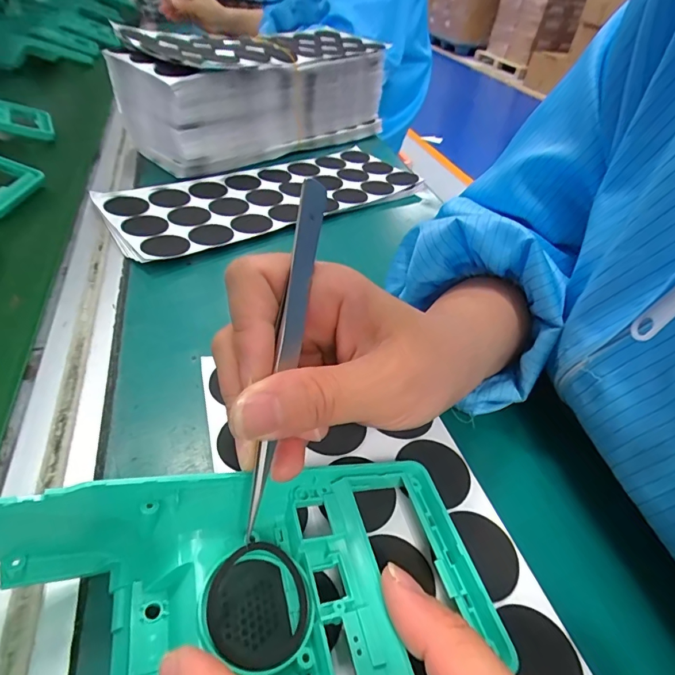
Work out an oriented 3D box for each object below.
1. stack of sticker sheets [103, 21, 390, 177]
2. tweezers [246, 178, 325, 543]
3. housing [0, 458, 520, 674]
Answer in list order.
[{"bbox_3d":[-0.082,-0.286,0.496,0.124,0.099,0.312,32,49,26],"label":"stack of sticker sheets"},{"bbox_3d":[-0.018,0.006,0.144,0.006,0.010,0.121,10,88,7],"label":"tweezers"},{"bbox_3d":[-0.032,0.079,0.136,0.164,0.061,0.086,-11,45,-14],"label":"housing"}]

